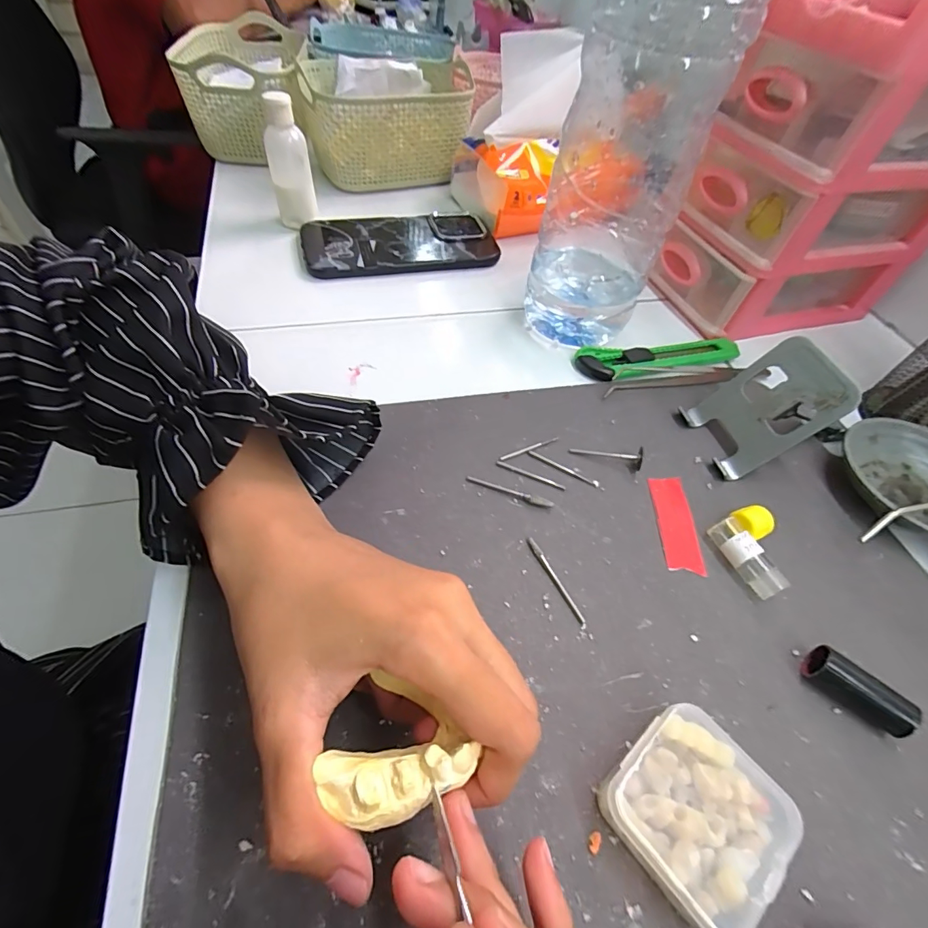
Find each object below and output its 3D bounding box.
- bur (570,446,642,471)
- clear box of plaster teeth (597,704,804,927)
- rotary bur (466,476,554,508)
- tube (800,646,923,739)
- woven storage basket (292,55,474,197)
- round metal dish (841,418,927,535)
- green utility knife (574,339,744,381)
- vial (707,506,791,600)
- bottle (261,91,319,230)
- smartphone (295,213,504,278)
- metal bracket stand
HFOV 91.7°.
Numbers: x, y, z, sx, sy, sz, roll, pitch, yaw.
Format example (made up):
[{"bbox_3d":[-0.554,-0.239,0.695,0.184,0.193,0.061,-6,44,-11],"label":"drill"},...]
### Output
[{"bbox_3d":[0.089,-0.006,0.281,0.044,0.009,0.010,8,52,0],"label":"bur"},{"bbox_3d":[0.088,0.131,0.172,0.054,0.020,0.056,-33,62,-27],"label":"clear box of plaster teeth"},{"bbox_3d":[0.026,0.016,0.262,0.051,0.004,0.004,20,53,9],"label":"rotary bur"},{"bbox_3d":[0.178,0.104,0.204,0.042,0.018,0.014,40,59,22],"label":"tube"},{"bbox_3d":[-0.081,-0.362,0.481,0.159,0.083,0.134,-13,55,-15],"label":"woven storage basket"},{"bbox_3d":[0.283,0.013,0.278,0.075,0.027,0.085,10,52,1],"label":"round metal dish"},{"bbox_3d":[0.153,-0.081,0.346,0.136,0.008,0.030,-8,54,-12],"label":"green utility knife"},{"bbox_3d":[0.158,0.048,0.245,0.031,0.019,0.043,-18,56,-18],"label":"vial"},{"bbox_3d":[-0.149,-0.253,0.386,0.031,0.098,0.029,-17,56,-18],"label":"bottle"},{"bbox_3d":[-0.059,-0.203,0.415,0.170,0.016,0.083,-11,55,-14],"label":"smartphone"},{"bbox_3d":[0.183,-0.036,0.277,0.047,0.068,0.058,-6,54,-11],"label":"metal bracket stand"}]

